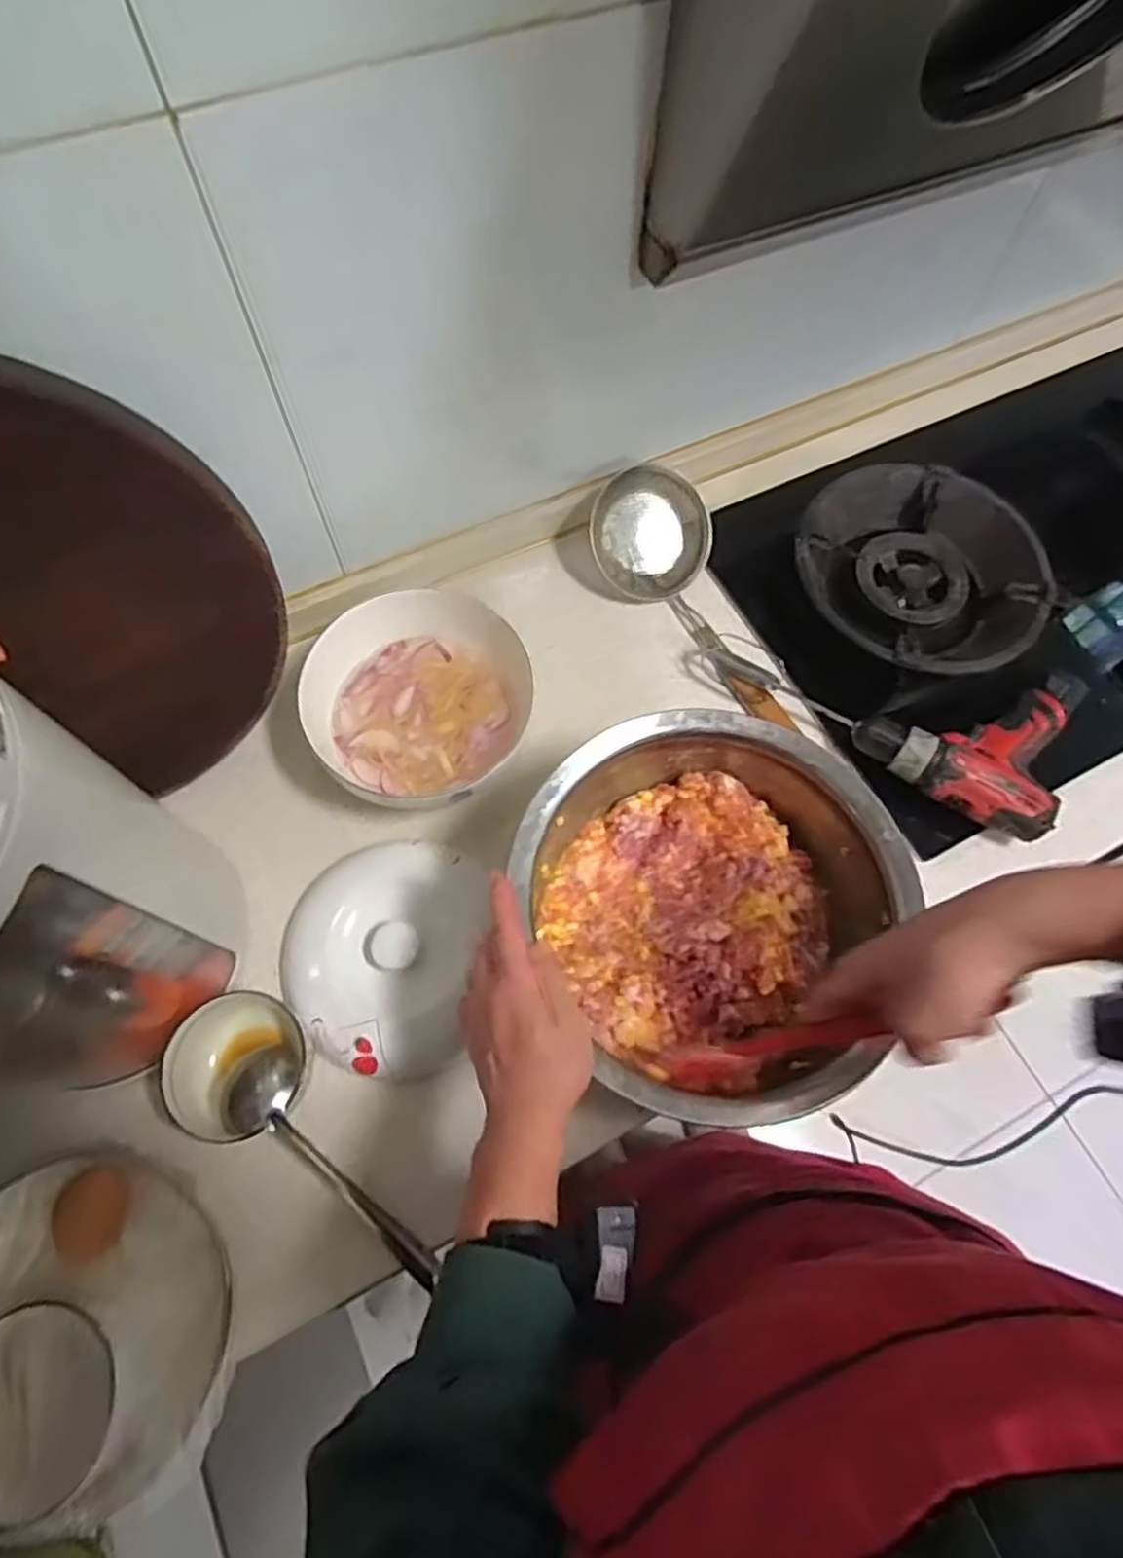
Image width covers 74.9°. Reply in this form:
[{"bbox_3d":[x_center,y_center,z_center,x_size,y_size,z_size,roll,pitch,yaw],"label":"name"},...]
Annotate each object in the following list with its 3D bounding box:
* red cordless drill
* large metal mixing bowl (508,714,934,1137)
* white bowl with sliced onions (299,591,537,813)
[{"bbox_3d":[0.375,-0.046,0.690,0.174,0.056,0.160,23,69,6],"label":"red cordless drill"},{"bbox_3d":[0.113,0.089,0.549,0.249,0.126,0.275,-22,71,-11],"label":"large metal mixing bowl"},{"bbox_3d":[-0.140,-0.075,0.682,0.220,0.087,0.188,32,70,10],"label":"white bowl with sliced onions"}]

